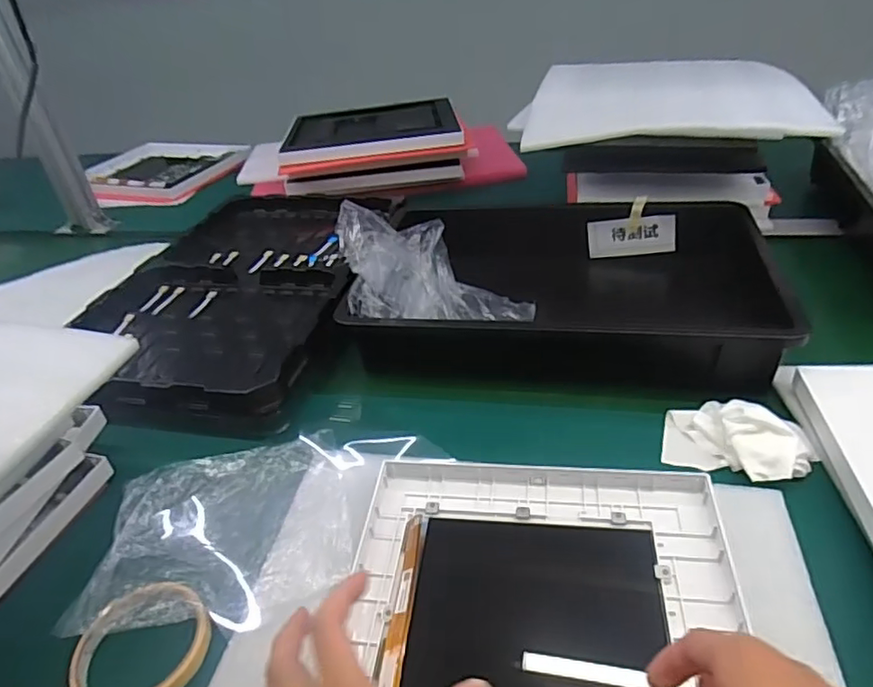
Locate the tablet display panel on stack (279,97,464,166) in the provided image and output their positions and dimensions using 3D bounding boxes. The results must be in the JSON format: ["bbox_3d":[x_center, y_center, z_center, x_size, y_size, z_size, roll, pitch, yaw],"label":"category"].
[{"bbox_3d":[-0.113,-0.380,1.039,0.294,0.029,0.221,-8,36,0],"label":"tablet display panel on stack"}]

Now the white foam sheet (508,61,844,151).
[{"bbox_3d":[0.292,-0.324,0.768,0.330,0.030,0.313,5,38,17],"label":"white foam sheet"}]

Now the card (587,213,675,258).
[{"bbox_3d":[0.251,-0.137,0.761,0.106,0.047,0.004,-2,15,19],"label":"card"}]

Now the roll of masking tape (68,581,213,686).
[{"bbox_3d":[-0.201,0.208,0.403,0.083,0.020,0.086,-5,36,4],"label":"roll of masking tape"}]

